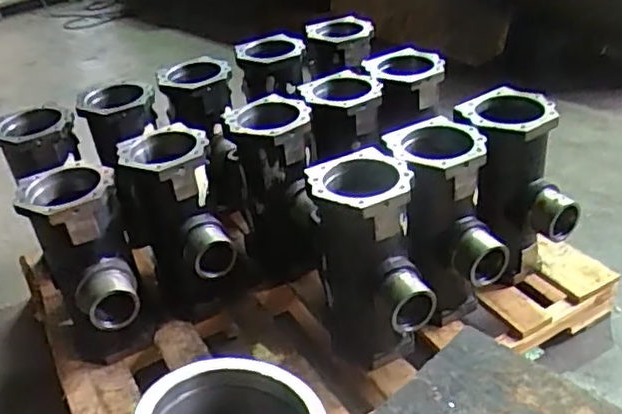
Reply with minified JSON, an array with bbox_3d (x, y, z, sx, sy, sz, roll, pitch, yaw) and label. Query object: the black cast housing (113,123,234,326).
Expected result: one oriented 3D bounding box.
[{"bbox_3d":[-0.298,0.080,1.471,0.199,0.468,0.277,-18,35,-16],"label":"black cast housing"}]

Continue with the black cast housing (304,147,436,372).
[{"bbox_3d":[0.108,0.123,1.248,0.175,0.410,0.267,-12,34,-8],"label":"black cast housing"}]

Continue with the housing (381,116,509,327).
[{"bbox_3d":[0.248,0.060,1.290,0.198,0.389,0.240,-20,36,-20],"label":"housing"}]

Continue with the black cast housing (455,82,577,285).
[{"bbox_3d":[0.424,-0.012,1.358,0.192,0.402,0.187,-17,35,-15],"label":"black cast housing"}]

